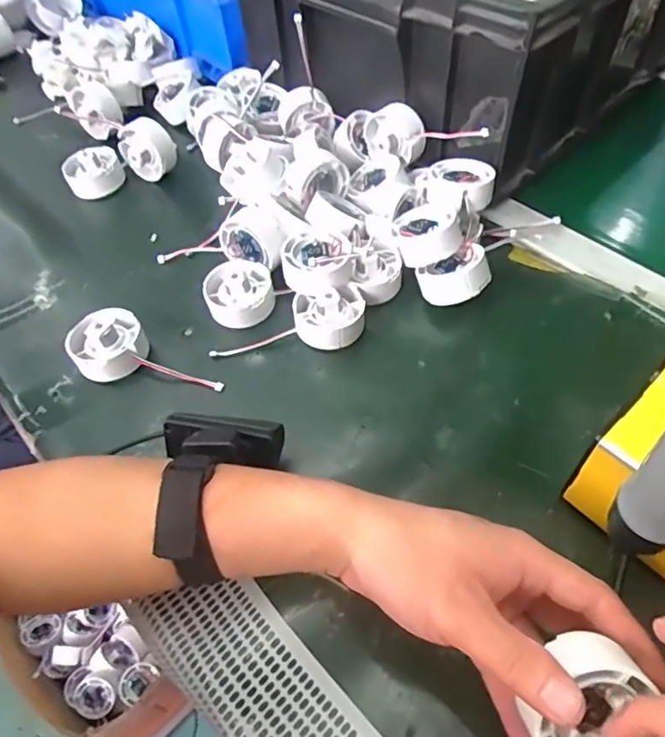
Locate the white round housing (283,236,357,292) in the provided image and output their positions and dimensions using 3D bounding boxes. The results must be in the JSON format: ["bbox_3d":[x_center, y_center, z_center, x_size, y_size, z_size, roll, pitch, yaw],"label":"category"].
[{"bbox_3d":[-0.013,-0.083,0.442,0.052,0.028,0.047,22,59,19],"label":"white round housing"}]

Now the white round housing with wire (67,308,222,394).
[{"bbox_3d":[-0.148,-0.003,0.421,0.116,0.035,0.057,31,62,24],"label":"white round housing with wire"}]

